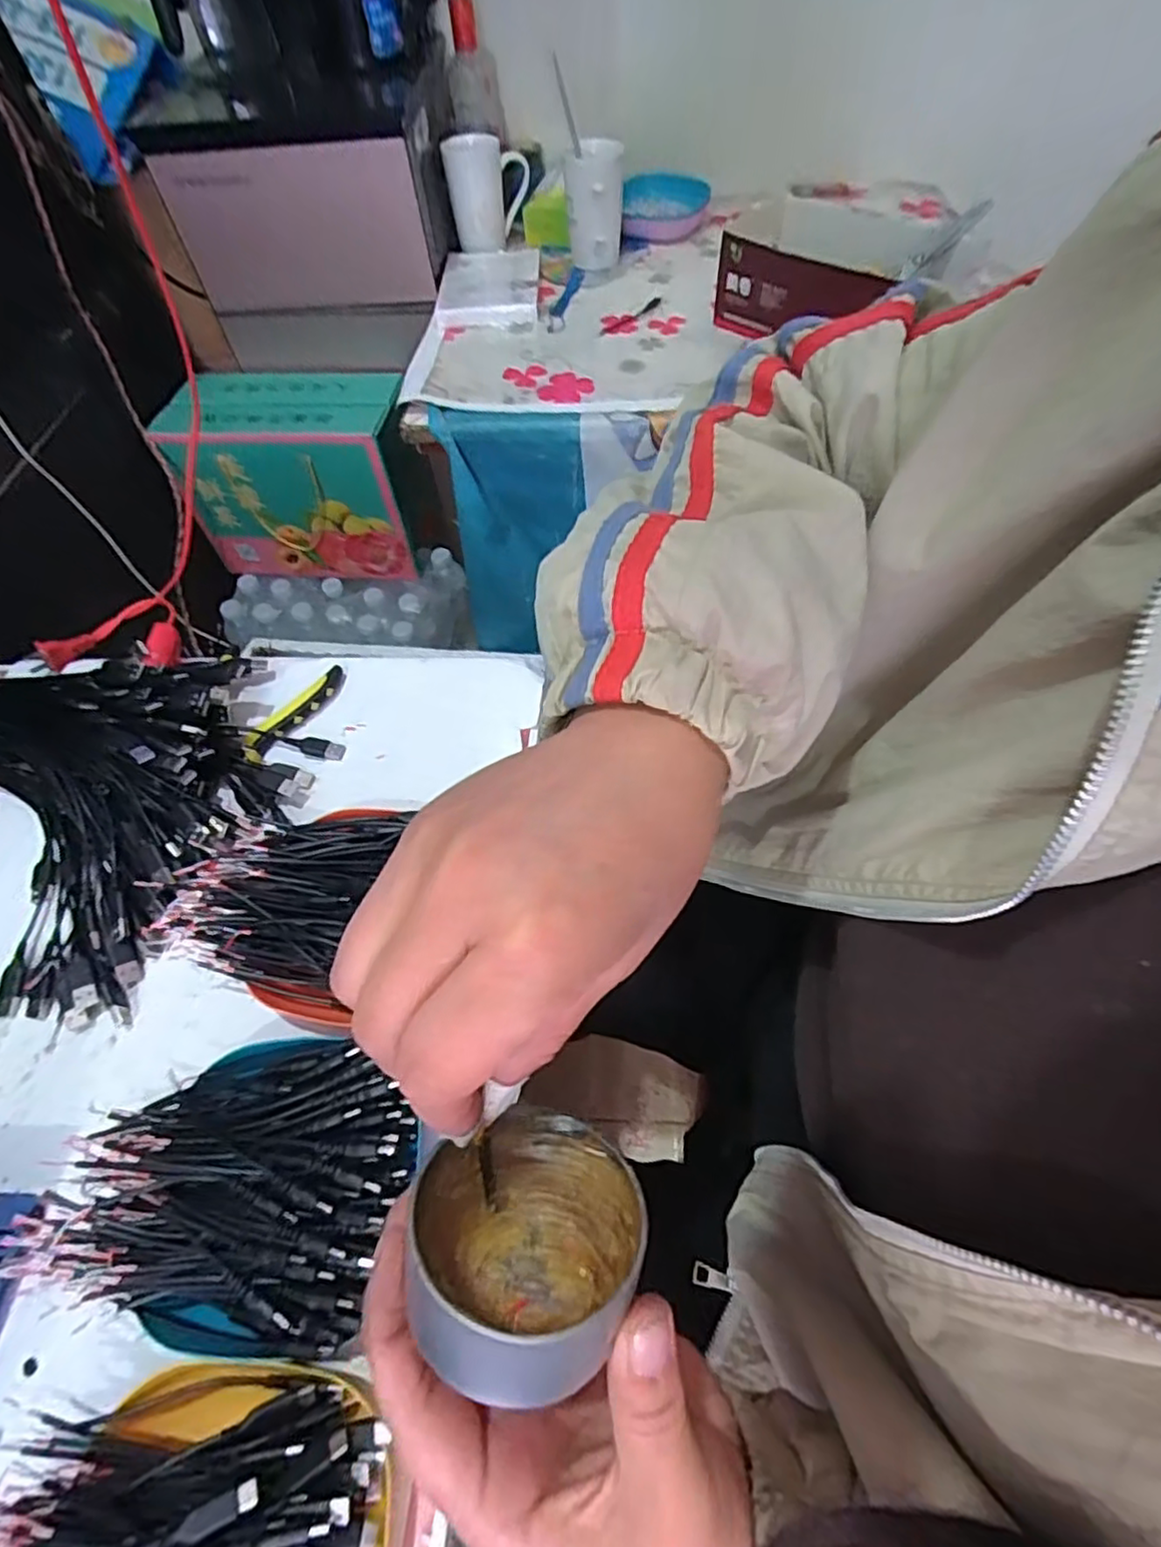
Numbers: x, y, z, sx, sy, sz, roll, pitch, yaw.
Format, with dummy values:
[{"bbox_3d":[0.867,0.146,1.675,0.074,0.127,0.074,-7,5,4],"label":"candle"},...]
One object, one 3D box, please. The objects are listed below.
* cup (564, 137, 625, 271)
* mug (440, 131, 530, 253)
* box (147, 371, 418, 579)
[{"bbox_3d":[0.018,-0.740,0.871,0.069,0.135,0.060,-4,57,1],"label":"cup"},{"bbox_3d":[-0.125,-0.797,0.910,0.112,0.108,0.093,-8,57,-2],"label":"mug"},{"bbox_3d":[-0.409,-0.444,1.007,0.325,0.239,0.157,4,58,6],"label":"box"}]

